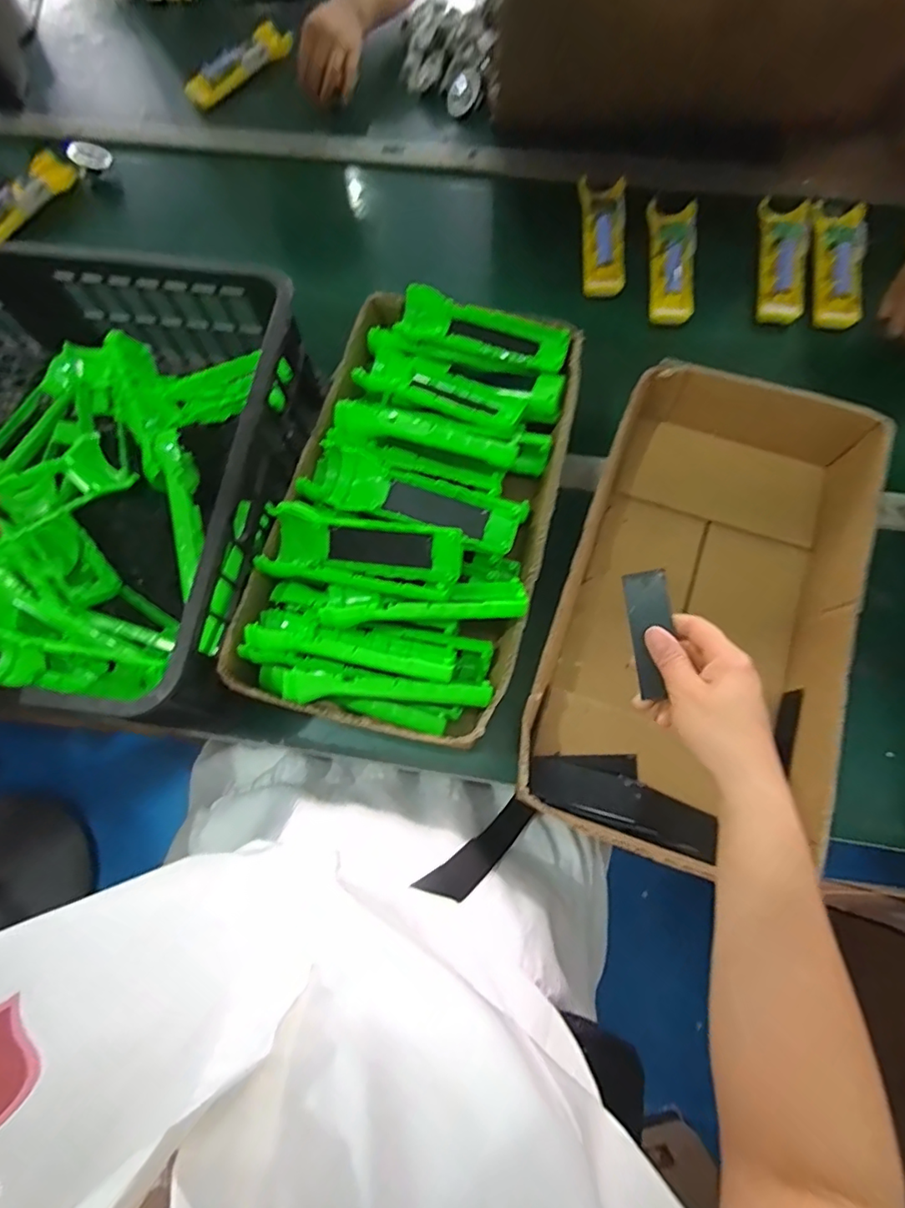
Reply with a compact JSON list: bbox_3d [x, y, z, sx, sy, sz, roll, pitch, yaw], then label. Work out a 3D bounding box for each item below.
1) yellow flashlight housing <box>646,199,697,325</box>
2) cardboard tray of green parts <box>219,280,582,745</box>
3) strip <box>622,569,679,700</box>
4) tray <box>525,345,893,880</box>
[{"bbox_3d":[0.255,-0.403,0.646,0.055,0.033,0.161,7,73,4],"label":"yellow flashlight housing"},{"bbox_3d":[-0.031,-0.095,0.509,0.232,0.100,0.414,13,74,6],"label":"cardboard tray of green parts"},{"bbox_3d":[0.146,0.021,0.405,0.030,0.005,0.088,-8,82,18],"label":"strip"},{"bbox_3d":[0.216,0.000,0.490,0.226,0.082,0.421,20,72,8],"label":"tray"}]

